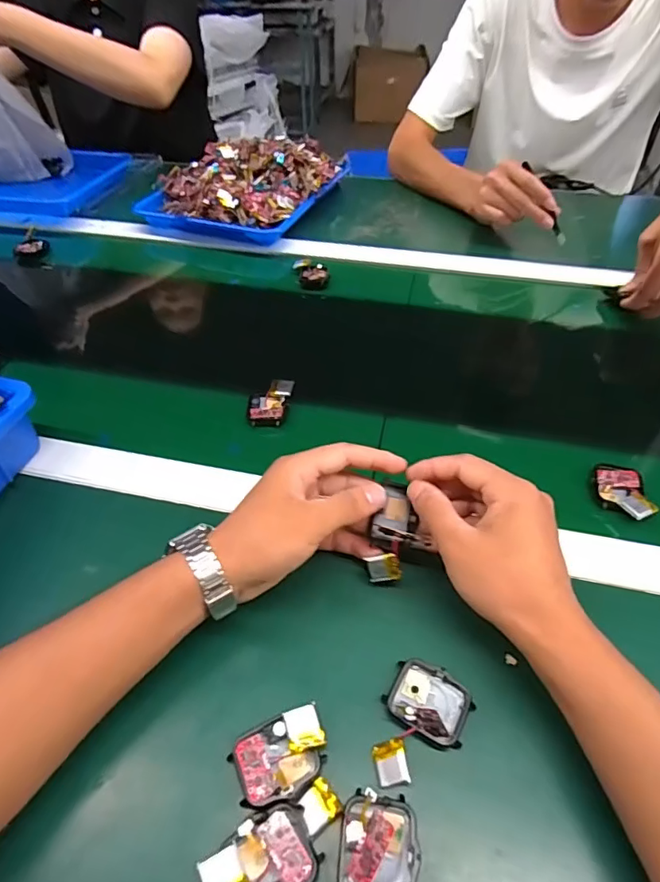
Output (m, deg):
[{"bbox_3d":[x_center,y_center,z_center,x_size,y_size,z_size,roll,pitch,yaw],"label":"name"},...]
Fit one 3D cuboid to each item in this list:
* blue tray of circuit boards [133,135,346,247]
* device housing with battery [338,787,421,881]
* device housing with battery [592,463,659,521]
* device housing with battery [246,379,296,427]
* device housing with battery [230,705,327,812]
[{"bbox_3d":[-0.134,-0.423,0.798,0.255,0.072,0.276,14,49,13],"label":"blue tray of circuit boards"},{"bbox_3d":[0.024,0.205,0.242,0.038,0.017,0.056,5,47,5],"label":"device housing with battery"},{"bbox_3d":[0.238,0.042,0.408,0.038,0.017,0.058,5,47,5],"label":"device housing with battery"},{"bbox_3d":[-0.058,-0.036,0.480,0.039,0.018,0.054,6,48,5],"label":"device housing with battery"},{"bbox_3d":[-0.027,0.173,0.274,0.050,0.015,0.039,-18,50,-15],"label":"device housing with battery"}]

